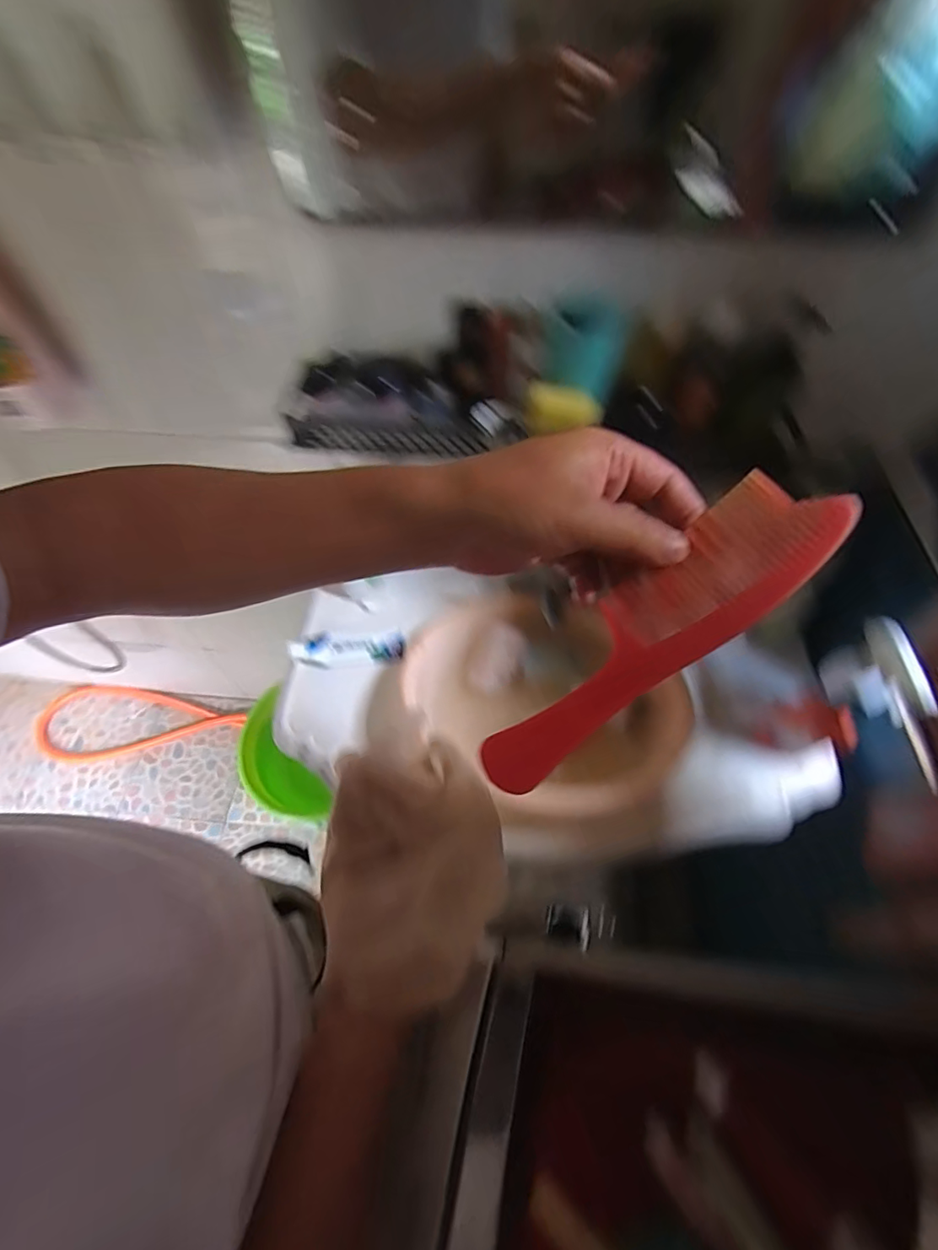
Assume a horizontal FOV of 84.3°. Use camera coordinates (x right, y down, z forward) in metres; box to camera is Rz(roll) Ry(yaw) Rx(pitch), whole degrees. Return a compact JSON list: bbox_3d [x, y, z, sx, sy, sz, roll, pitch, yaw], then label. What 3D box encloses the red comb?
[{"bbox_3d":[0.084,0.010,0.257,0.204,0.007,0.052,-45,61,15],"label":"red comb"}]

